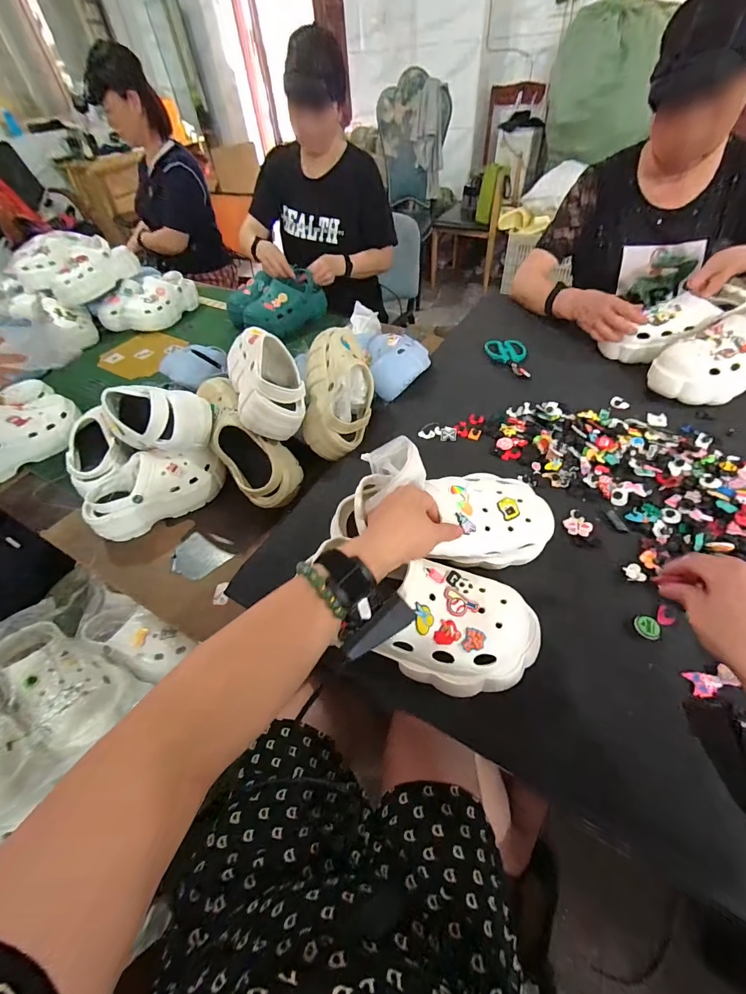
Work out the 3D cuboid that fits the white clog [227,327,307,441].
[{"bbox_3d":[-0.190,-0.203,0.702,0.128,0.097,0.224,-36,54,31],"label":"white clog"}]

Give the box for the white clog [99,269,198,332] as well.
[{"bbox_3d":[-0.709,-0.619,1.252,0.307,0.115,0.126,-34,55,-21],"label":"white clog"}]

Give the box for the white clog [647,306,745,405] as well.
[{"bbox_3d":[0.615,-0.248,0.682,0.221,0.117,0.113,-23,51,-14],"label":"white clog"}]

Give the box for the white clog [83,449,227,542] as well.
[{"bbox_3d":[-0.397,-0.024,0.714,0.235,0.099,0.101,-28,53,-18],"label":"white clog"}]

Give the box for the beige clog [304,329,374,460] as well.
[{"bbox_3d":[-0.064,-0.200,0.702,0.124,0.091,0.259,-2,73,4],"label":"beige clog"}]

